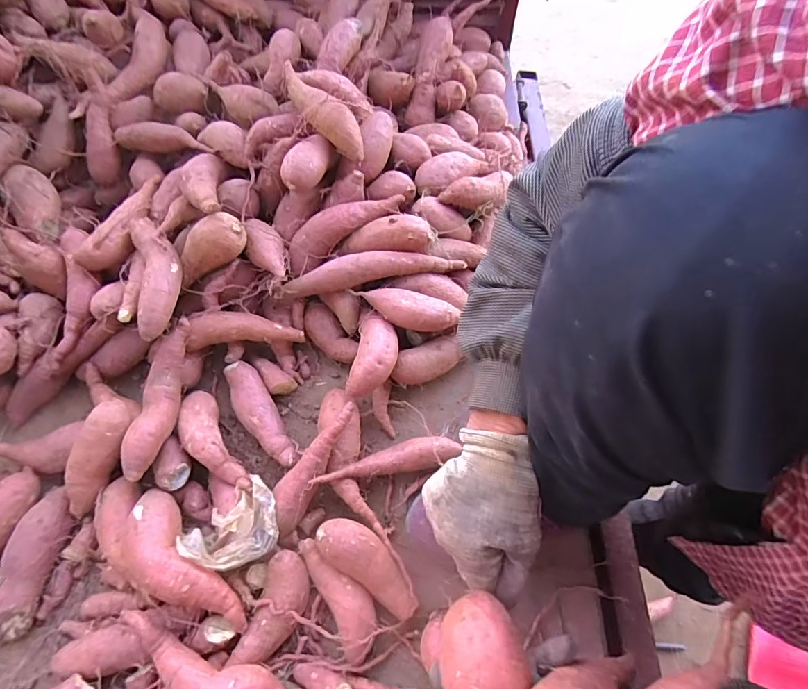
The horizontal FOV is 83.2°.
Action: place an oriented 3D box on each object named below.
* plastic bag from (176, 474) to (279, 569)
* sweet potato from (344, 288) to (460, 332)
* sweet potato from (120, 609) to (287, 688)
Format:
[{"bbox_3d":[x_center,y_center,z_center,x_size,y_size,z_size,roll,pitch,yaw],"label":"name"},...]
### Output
[{"bbox_3d":[-0.167,0.188,0.461,0.089,0.049,0.067,-37,69,-17],"label":"plastic bag"},{"bbox_3d":[0.000,-0.042,0.560,0.128,0.051,0.045,17,64,8],"label":"sweet potato"},{"bbox_3d":[-0.188,0.295,0.415,0.166,0.056,0.044,18,64,9],"label":"sweet potato"}]

